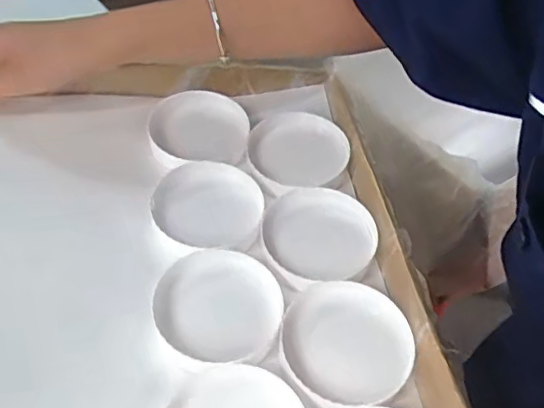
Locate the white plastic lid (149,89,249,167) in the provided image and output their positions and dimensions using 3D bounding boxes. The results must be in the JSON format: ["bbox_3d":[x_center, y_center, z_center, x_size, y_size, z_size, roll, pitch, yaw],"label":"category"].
[{"bbox_3d":[-0.058,-0.057,0.445,0.080,0.024,0.073,-1,50,1],"label":"white plastic lid"}]

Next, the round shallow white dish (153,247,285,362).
[{"bbox_3d":[-0.032,0.059,0.339,0.074,0.008,0.073,-1,50,1],"label":"round shallow white dish"}]

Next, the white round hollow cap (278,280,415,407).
[{"bbox_3d":[0.043,0.082,0.333,0.075,0.016,0.076,-1,50,1],"label":"white round hollow cap"}]

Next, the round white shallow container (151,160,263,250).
[{"bbox_3d":[-0.044,0.000,0.389,0.071,0.014,0.075,-1,50,1],"label":"round white shallow container"}]

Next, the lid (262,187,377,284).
[{"bbox_3d":[0.032,0.021,0.382,0.072,0.014,0.075,-1,50,1],"label":"lid"}]

